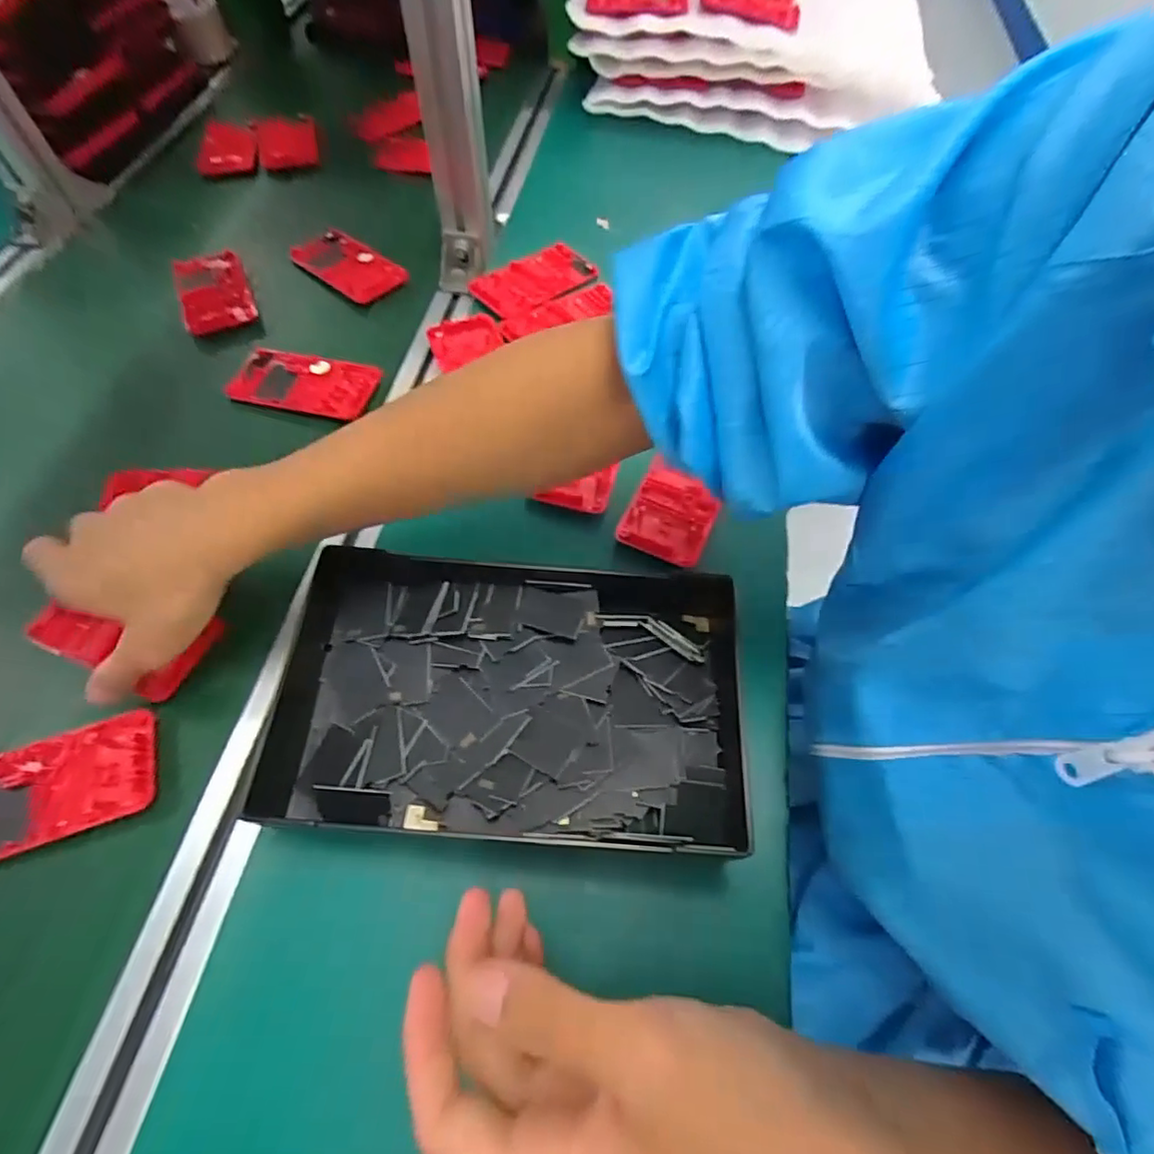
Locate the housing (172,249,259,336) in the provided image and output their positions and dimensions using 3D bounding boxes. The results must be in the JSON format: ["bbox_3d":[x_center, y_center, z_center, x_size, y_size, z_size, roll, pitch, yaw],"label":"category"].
[{"bbox_3d":[-0.344,-0.272,0.575,0.061,0.014,0.117,-24,63,-14],"label":"housing"}]

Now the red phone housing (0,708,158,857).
[{"bbox_3d":[-0.307,0.122,0.351,0.118,0.011,0.061,-17,62,-11],"label":"red phone housing"}]

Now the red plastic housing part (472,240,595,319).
[{"bbox_3d":[-0.042,-0.292,0.587,0.120,0.015,0.061,-37,66,-20],"label":"red plastic housing part"}]

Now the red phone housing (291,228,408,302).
[{"bbox_3d":[-0.227,-0.308,0.599,0.115,0.011,0.057,35,66,18],"label":"red phone housing"}]

